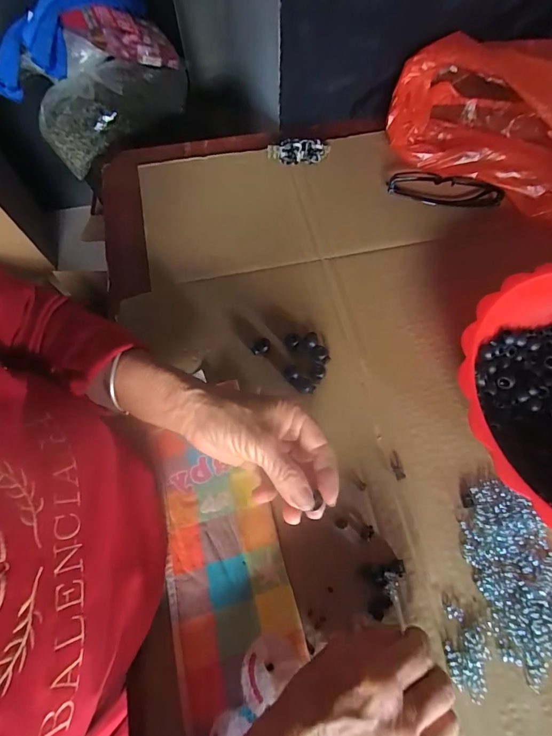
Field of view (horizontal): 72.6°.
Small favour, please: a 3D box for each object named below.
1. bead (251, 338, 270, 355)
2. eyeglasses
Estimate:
[{"bbox_3d":[-0.015,-0.021,0.382,0.019,0.008,0.014,-28,70,-11],"label":"bead"},{"bbox_3d":[0.206,-0.219,0.459,0.134,0.025,0.034,13,68,6],"label":"eyeglasses"}]

